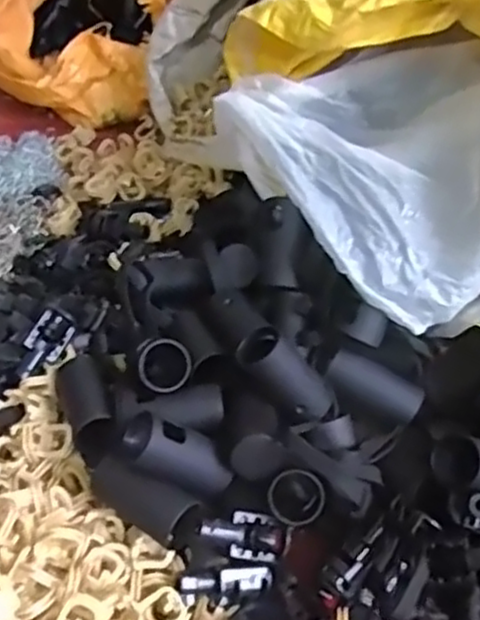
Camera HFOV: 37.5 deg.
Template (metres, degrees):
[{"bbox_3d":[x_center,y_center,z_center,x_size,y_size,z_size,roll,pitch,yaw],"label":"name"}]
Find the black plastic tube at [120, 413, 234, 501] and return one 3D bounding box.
[{"bbox_3d":[-0.034,0.084,0.401,0.064,0.032,0.029,32,52,-9],"label":"black plastic tube"}]

